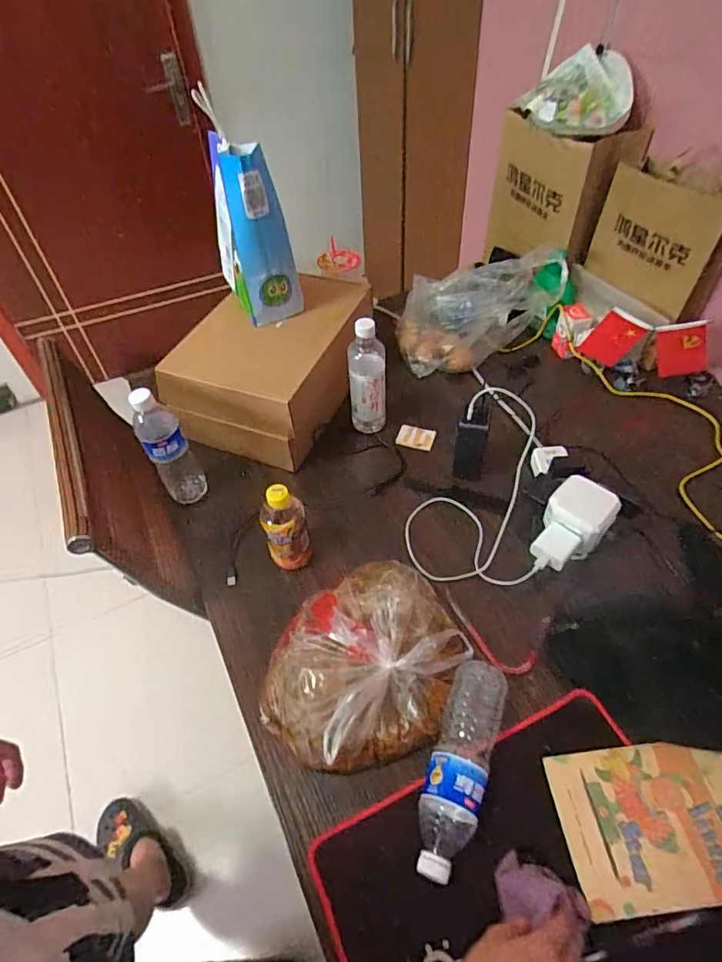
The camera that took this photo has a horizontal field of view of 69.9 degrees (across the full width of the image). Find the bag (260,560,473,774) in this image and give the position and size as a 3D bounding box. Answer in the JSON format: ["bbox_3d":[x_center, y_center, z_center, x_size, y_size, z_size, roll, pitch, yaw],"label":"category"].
[{"bbox_3d":[0.005,0.222,0.672,0.232,0.074,0.278,21,53,21],"label":"bag"}]

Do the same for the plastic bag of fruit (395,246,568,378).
[{"bbox_3d":[0.243,-0.342,1.075,0.327,0.179,0.177,-2,48,2],"label":"plastic bag of fruit"}]

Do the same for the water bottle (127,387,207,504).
[{"bbox_3d":[-0.308,-0.056,0.825,0.065,0.228,0.072,-25,51,-17],"label":"water bottle"}]

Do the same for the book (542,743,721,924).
[{"bbox_3d":[0.325,0.368,0.559,0.210,0.010,0.146,-6,48,-2],"label":"book"}]

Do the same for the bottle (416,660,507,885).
[{"bbox_3d":[0.114,0.317,0.588,0.062,0.053,0.228,15,51,17],"label":"bottle"}]

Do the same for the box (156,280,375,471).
[{"bbox_3d":[-0.159,-0.217,0.986,0.294,0.200,0.359,18,53,18],"label":"box"}]

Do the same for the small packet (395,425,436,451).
[{"bbox_3d":[0.103,-0.082,0.967,0.068,0.004,0.053,16,57,2],"label":"small packet"}]

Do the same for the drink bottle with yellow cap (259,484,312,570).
[{"bbox_3d":[-0.111,0.071,0.759,0.064,0.163,0.059,-13,49,-8],"label":"drink bottle with yellow cap"}]

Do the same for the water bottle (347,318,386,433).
[{"bbox_3d":[0.011,-0.180,0.916,0.064,0.220,0.053,-2,48,2],"label":"water bottle"}]

